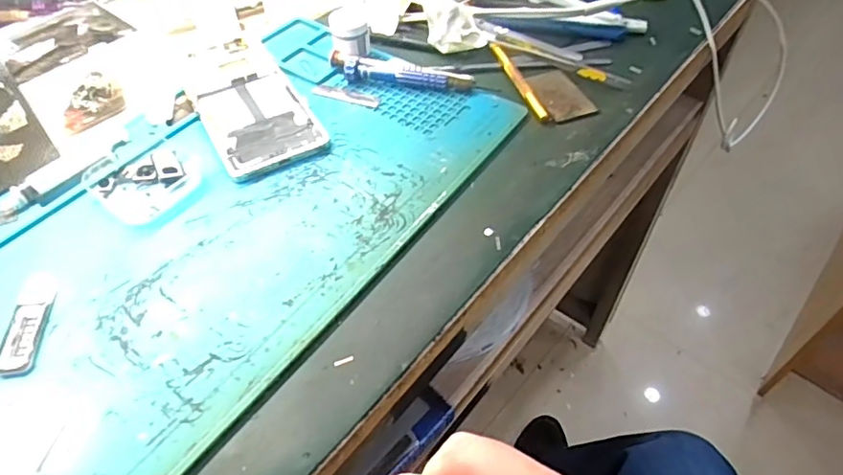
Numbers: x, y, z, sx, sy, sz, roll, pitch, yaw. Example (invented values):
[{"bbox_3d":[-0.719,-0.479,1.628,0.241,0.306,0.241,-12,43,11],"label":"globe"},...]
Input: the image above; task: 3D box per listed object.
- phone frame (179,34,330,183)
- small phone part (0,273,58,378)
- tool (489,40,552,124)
[{"bbox_3d":[-0.138,-0.110,0.444,0.075,0.010,0.170,-24,54,-18],"label":"phone frame"},{"bbox_3d":[-0.224,0.047,0.321,0.021,0.004,0.068,-10,51,-8],"label":"small phone part"},{"bbox_3d":[0.078,-0.128,0.456,0.010,0.011,0.100,-14,52,-12],"label":"tool"}]

